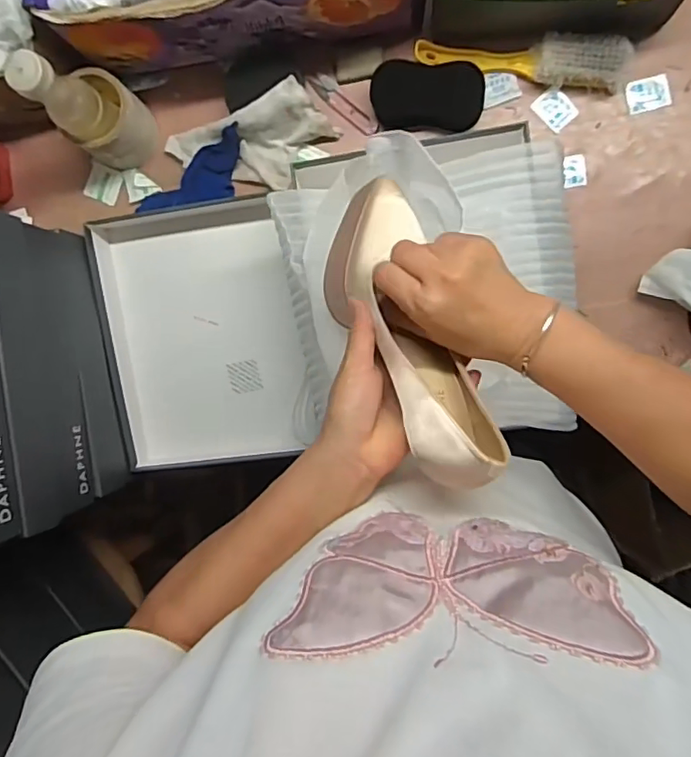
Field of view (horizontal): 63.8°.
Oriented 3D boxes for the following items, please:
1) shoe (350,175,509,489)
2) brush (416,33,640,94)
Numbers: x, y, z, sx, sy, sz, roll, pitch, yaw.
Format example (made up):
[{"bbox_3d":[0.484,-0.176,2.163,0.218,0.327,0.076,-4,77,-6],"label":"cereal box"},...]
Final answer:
[{"bbox_3d":[0.049,-0.034,0.409,0.063,0.063,0.233,-15,67,8],"label":"shoe"},{"bbox_3d":[0.195,-0.356,0.619,0.231,0.033,0.050,8,95,6],"label":"brush"}]

